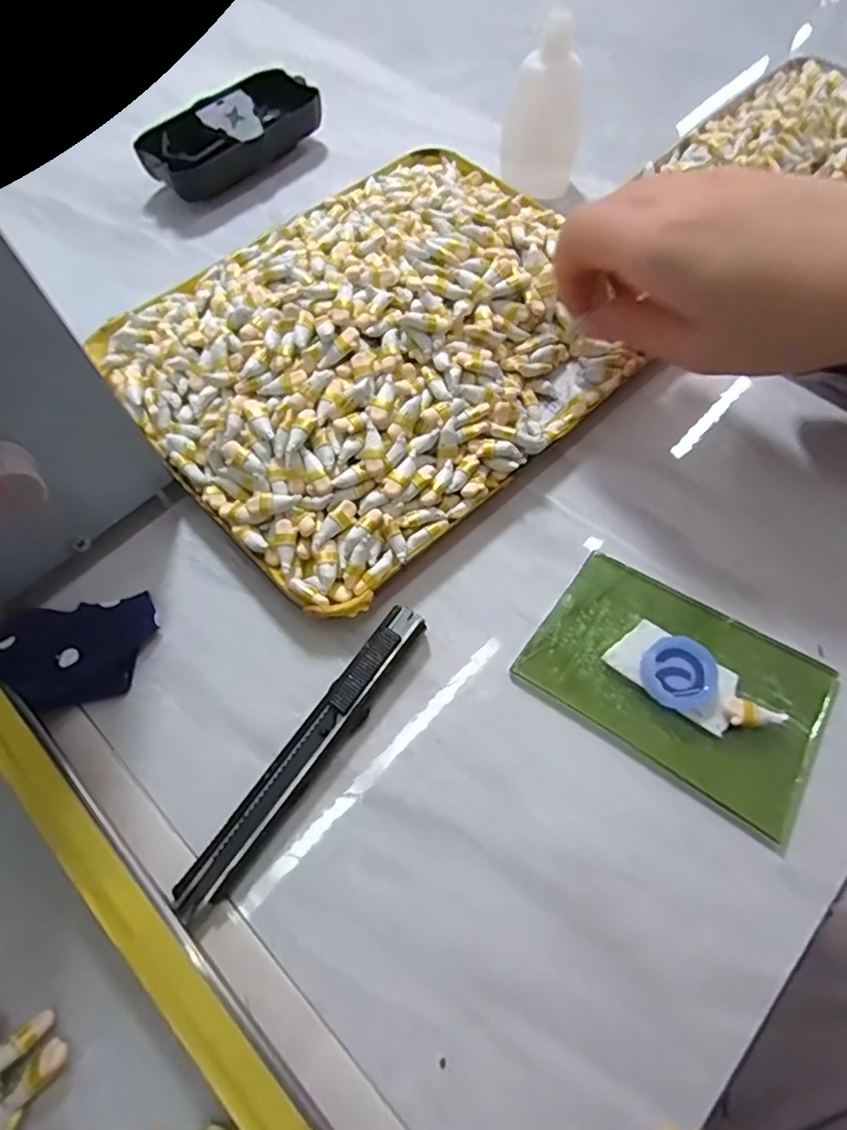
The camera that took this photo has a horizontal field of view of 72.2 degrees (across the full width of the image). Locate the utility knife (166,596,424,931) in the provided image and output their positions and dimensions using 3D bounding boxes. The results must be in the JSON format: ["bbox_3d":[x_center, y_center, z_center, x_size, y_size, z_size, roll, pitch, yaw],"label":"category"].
[{"bbox_3d":[-0.041,0.066,0.209,0.016,0.012,0.123,32,69,15],"label":"utility knife"}]

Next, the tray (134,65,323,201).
[{"bbox_3d":[-0.115,-0.258,0.354,0.109,0.029,0.050,-38,70,-15],"label":"tray"}]

